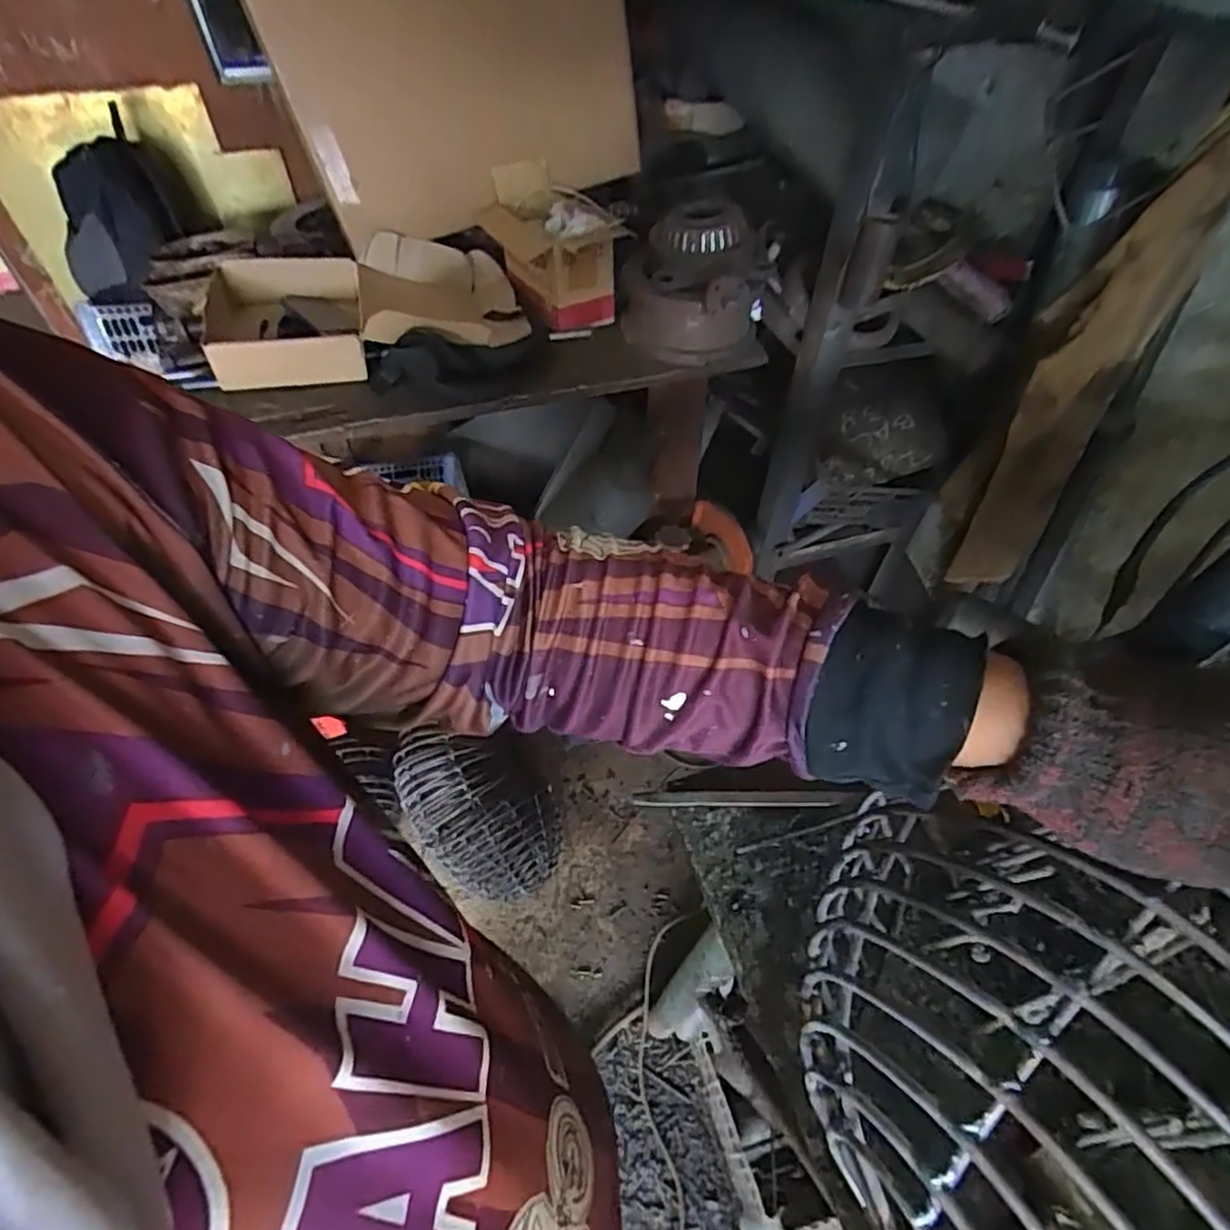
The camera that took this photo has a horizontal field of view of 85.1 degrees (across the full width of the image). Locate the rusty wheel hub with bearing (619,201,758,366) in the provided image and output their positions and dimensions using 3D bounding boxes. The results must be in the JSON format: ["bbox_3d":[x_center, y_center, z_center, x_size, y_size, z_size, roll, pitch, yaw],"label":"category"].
[{"bbox_3d":[0.139,-0.508,1.053,0.196,0.191,0.161,28,57,20],"label":"rusty wheel hub with bearing"}]

